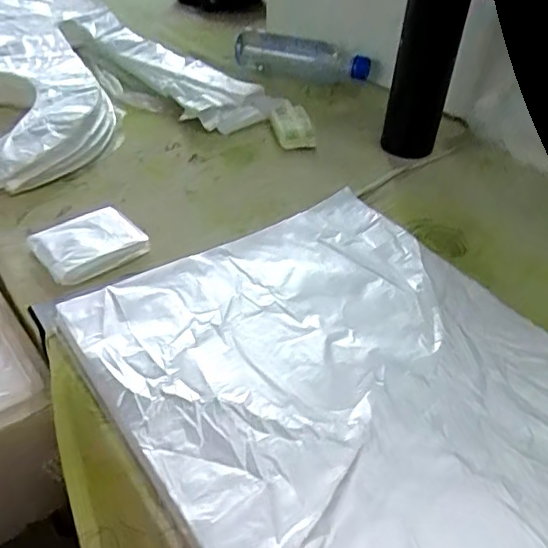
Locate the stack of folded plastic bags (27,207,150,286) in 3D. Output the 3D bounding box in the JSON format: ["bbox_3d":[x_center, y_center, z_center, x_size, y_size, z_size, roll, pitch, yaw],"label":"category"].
[{"bbox_3d":[-0.164,-0.031,0.510,0.086,0.013,0.069,-26,47,-33],"label":"stack of folded plastic bags"}]

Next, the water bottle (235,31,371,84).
[{"bbox_3d":[0.045,-0.329,0.878,0.207,0.050,0.049,14,39,11],"label":"water bottle"}]

